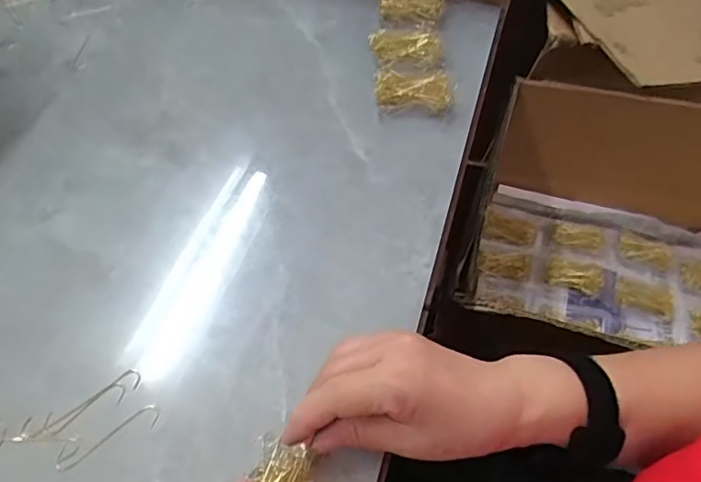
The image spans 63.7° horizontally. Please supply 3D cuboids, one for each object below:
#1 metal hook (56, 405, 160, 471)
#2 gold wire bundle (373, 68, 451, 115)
[{"bbox_3d":[-0.148,0.120,0.346,0.064,0.004,0.014,-23,57,-17],"label":"metal hook"},{"bbox_3d":[0.057,-0.138,0.519,0.067,0.030,0.026,-1,53,-1],"label":"gold wire bundle"}]

